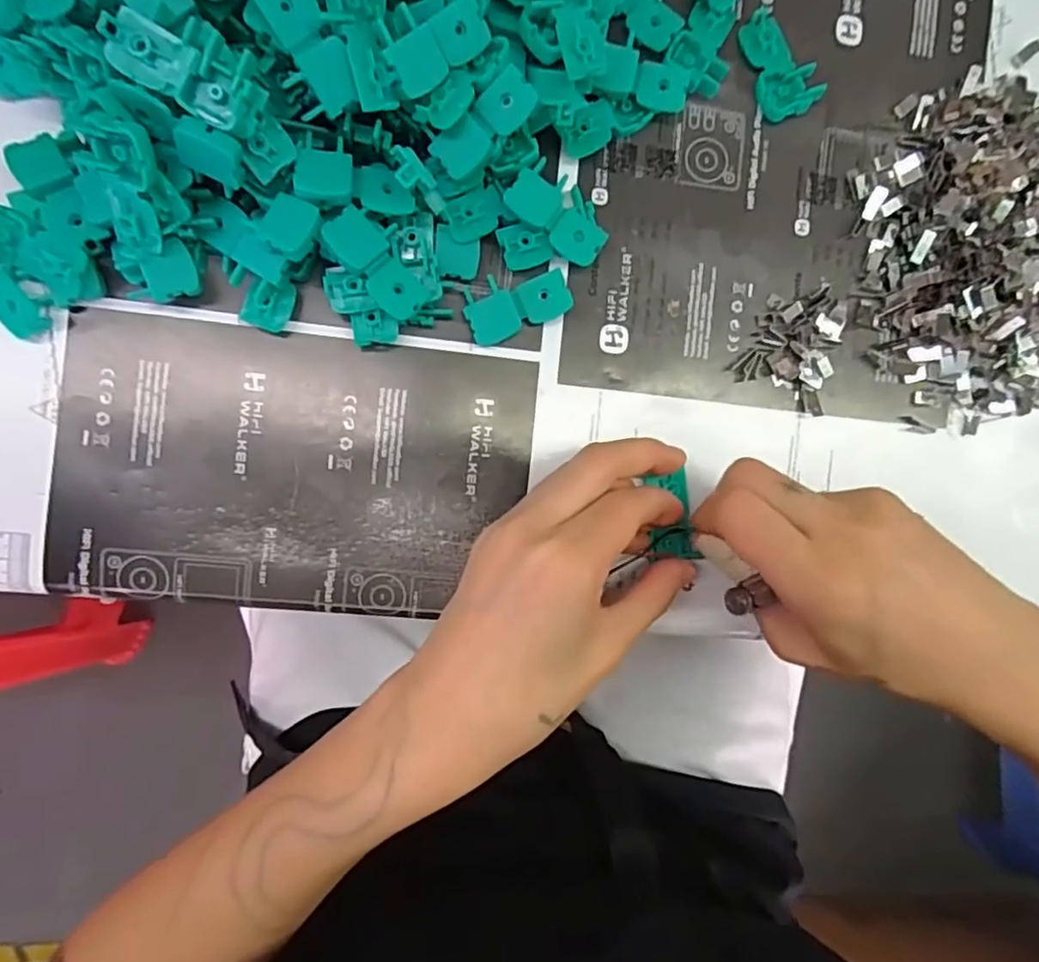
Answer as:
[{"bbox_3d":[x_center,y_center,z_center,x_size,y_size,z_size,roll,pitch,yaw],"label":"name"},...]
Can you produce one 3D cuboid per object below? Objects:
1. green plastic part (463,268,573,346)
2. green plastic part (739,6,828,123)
[{"bbox_3d":[-0.001,-0.074,0.262,0.042,0.007,0.024,-25,95,-6],"label":"green plastic part"},{"bbox_3d":[0.111,-0.178,0.272,0.026,0.010,0.046,-18,94,-7],"label":"green plastic part"}]

